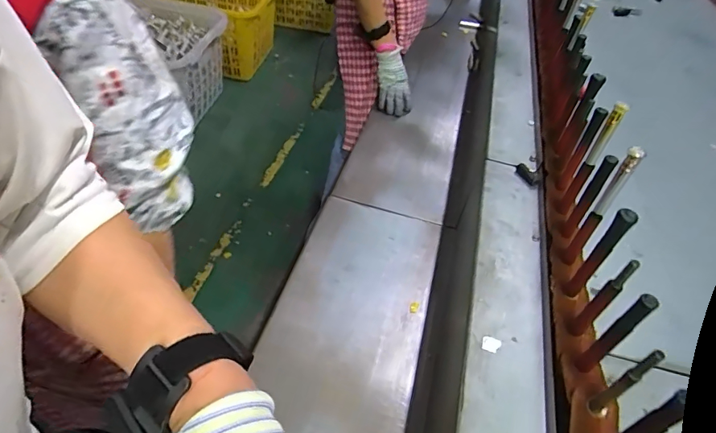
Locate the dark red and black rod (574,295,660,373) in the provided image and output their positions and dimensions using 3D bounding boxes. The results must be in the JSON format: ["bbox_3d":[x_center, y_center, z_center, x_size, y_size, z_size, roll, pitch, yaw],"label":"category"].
[{"bbox_3d":[0.249,0.122,0.450,0.019,0.143,0.015,-22,53,-19],"label":"dark red and black rod"}]

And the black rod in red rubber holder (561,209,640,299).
[{"bbox_3d":[0.277,0.049,0.528,0.020,0.156,0.020,36,57,26],"label":"black rod in red rubber holder"}]

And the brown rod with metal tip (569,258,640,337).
[{"bbox_3d":[0.261,0.095,0.491,0.021,0.137,0.016,-31,57,-25],"label":"brown rod with metal tip"}]

